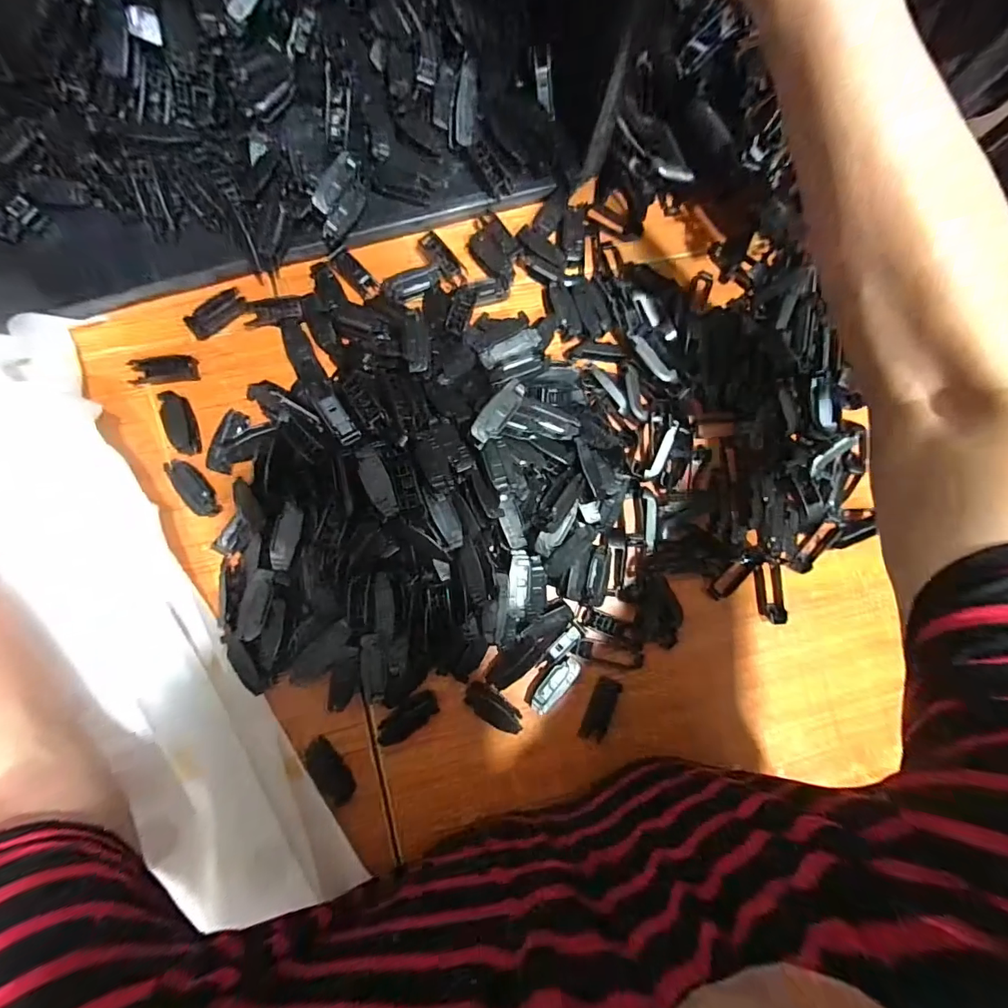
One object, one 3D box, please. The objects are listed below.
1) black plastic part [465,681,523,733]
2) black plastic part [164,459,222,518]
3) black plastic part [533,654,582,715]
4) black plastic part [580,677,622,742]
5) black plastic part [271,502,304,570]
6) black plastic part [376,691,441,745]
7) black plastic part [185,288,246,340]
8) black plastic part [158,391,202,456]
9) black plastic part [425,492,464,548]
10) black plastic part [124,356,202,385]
[{"bbox_3d":[-0.009,0.159,0.350,0.024,0.010,0.050,-42,89,-7],"label":"black plastic part"},{"bbox_3d":[-0.237,-0.011,0.343,0.012,0.021,0.049,-30,101,38],"label":"black plastic part"},{"bbox_3d":[0.041,0.141,0.352,0.019,0.017,0.049,40,83,0],"label":"black plastic part"},{"bbox_3d":[0.077,0.165,0.360,0.018,0.014,0.048,24,84,-2],"label":"black plastic part"},{"bbox_3d":[-0.155,0.023,0.319,0.018,0.004,0.047,16,84,-3],"label":"black plastic part"},{"bbox_3d":[-0.075,0.164,0.344,0.054,0.009,0.024,-36,89,-7],"label":"black plastic part"},{"bbox_3d":[-0.228,-0.151,0.357,0.047,0.008,0.021,-41,89,-7],"label":"black plastic part"},{"bbox_3d":[-0.253,-0.064,0.350,0.020,0.010,0.051,-24,88,-6],"label":"black plastic part"},{"bbox_3d":[-0.039,0.011,0.306,0.017,0.007,0.039,-19,90,-4],"label":"black plastic part"},{"bbox_3d":[-0.267,-0.106,0.354,0.048,0.008,0.022,-9,86,-5],"label":"black plastic part"}]

